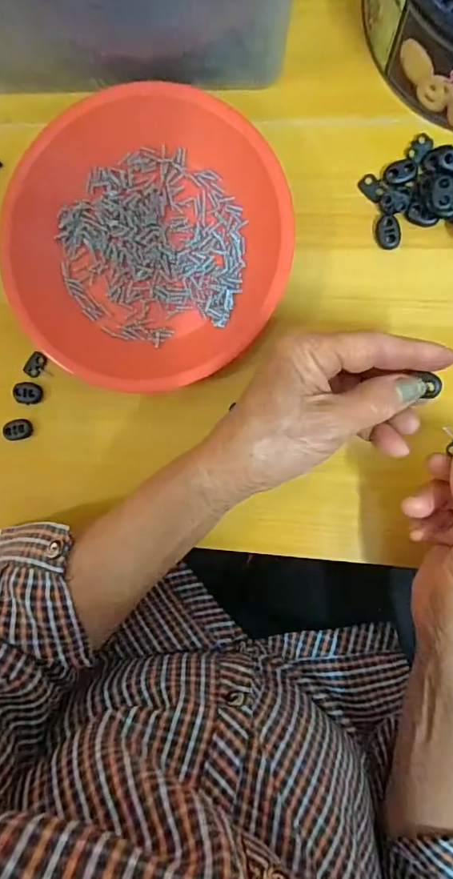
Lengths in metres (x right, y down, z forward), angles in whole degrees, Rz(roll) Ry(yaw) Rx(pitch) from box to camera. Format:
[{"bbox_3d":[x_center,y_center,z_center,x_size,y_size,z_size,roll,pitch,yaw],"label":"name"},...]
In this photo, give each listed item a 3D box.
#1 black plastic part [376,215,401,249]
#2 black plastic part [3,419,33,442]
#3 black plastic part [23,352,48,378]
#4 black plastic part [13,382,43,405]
[{"bbox_3d":[0.107,-0.138,0.327,0.015,0.005,0.021,-2,94,7],"label":"black plastic part"},{"bbox_3d":[-0.153,-0.007,0.362,0.020,0.009,0.014,-19,91,8],"label":"black plastic part"},{"bbox_3d":[-0.139,-0.054,0.360,0.012,0.004,0.018,31,97,4],"label":"black plastic part"},{"bbox_3d":[-0.144,-0.034,0.361,0.020,0.006,0.015,7,95,6],"label":"black plastic part"}]

